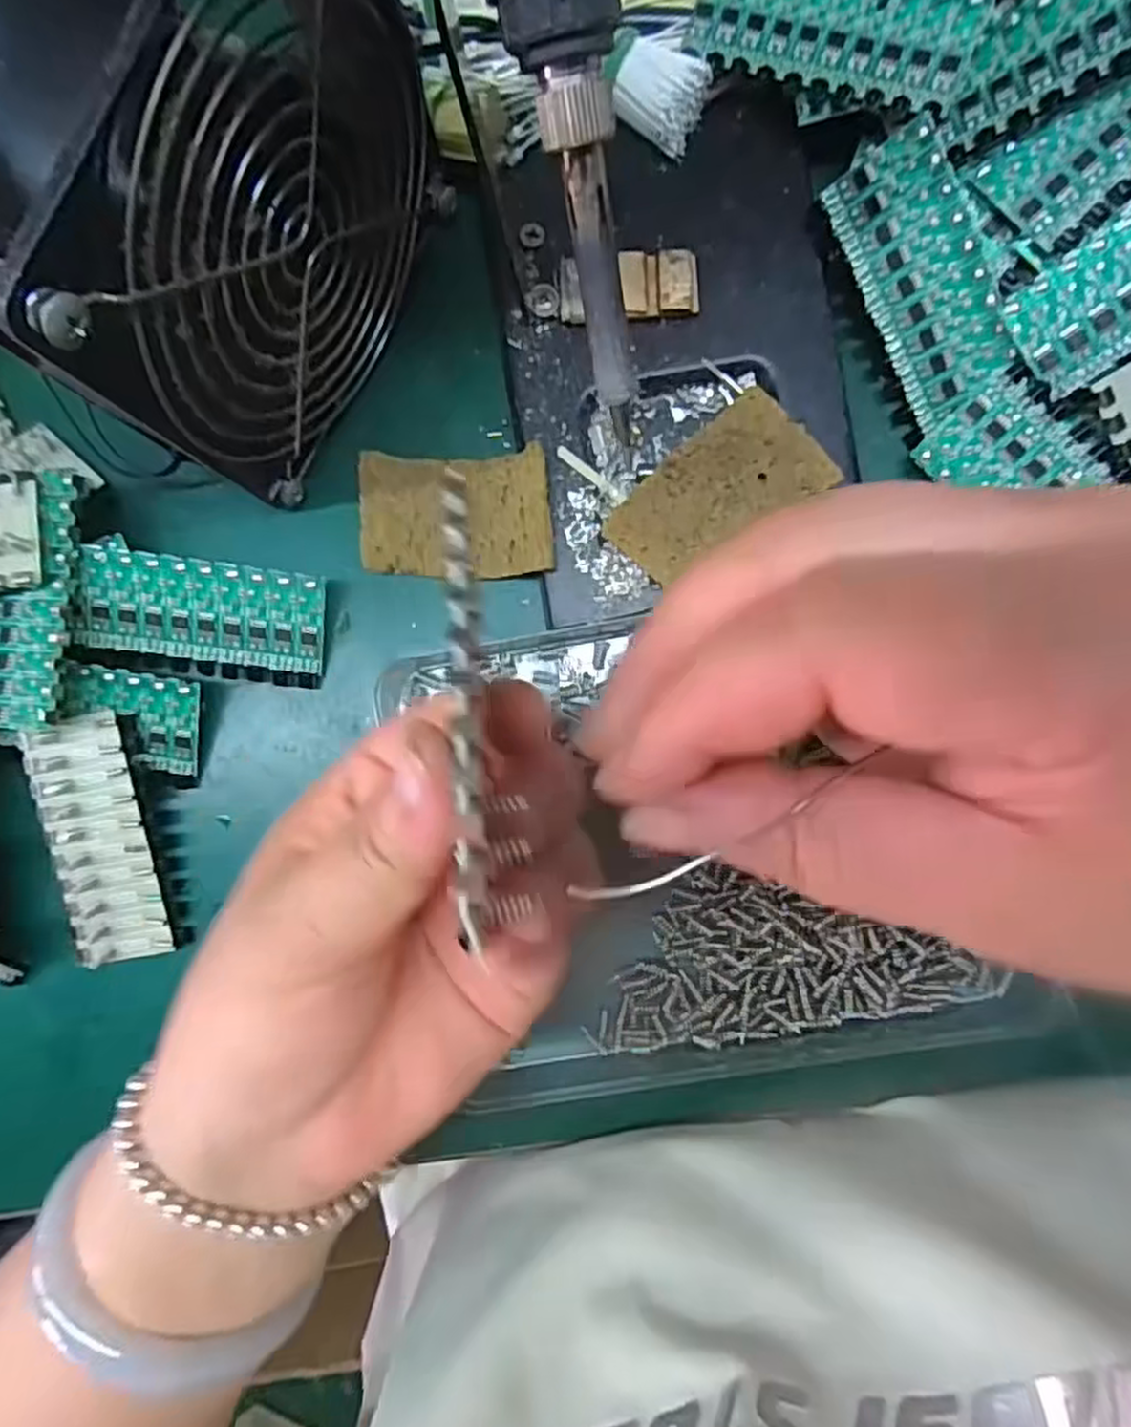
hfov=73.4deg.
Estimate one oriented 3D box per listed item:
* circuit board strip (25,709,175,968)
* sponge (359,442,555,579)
[{"bbox_3d":[-0.148,0.041,0.241,0.029,0.005,0.078,-9,98,-11],"label":"circuit board strip"},{"bbox_3d":[-0.034,-0.062,0.238,0.062,0.008,0.037,2,95,12],"label":"sponge"}]

